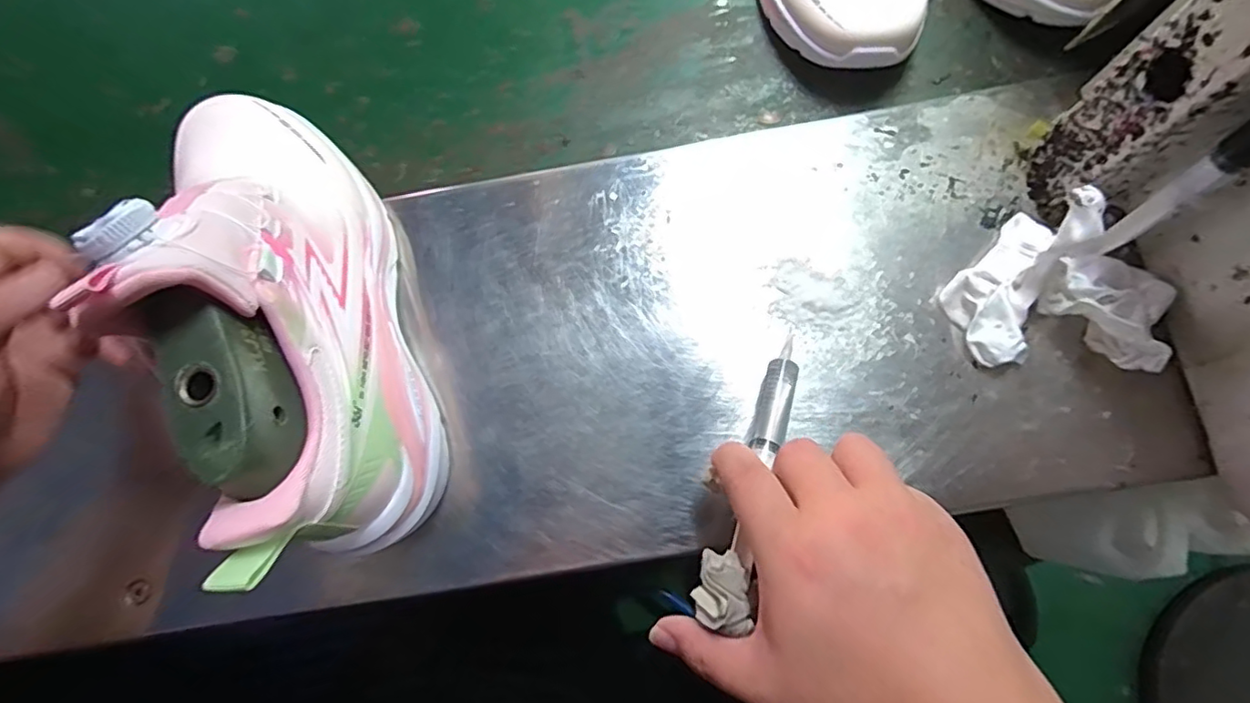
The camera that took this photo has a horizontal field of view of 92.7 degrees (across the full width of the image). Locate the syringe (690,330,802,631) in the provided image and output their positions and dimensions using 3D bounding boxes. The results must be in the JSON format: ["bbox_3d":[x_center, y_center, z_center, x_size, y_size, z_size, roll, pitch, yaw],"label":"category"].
[{"bbox_3d":[0.065,0.055,0.283,0.023,0.016,0.150,22,55,9],"label":"syringe"}]

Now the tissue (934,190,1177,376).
[{"bbox_3d":[0.226,-0.028,0.295,0.094,0.067,0.088,41,84,11],"label":"tissue"}]

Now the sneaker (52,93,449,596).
[{"bbox_3d":[-0.162,-0.034,0.284,0.077,0.137,0.257,-23,73,-5],"label":"sneaker"}]

